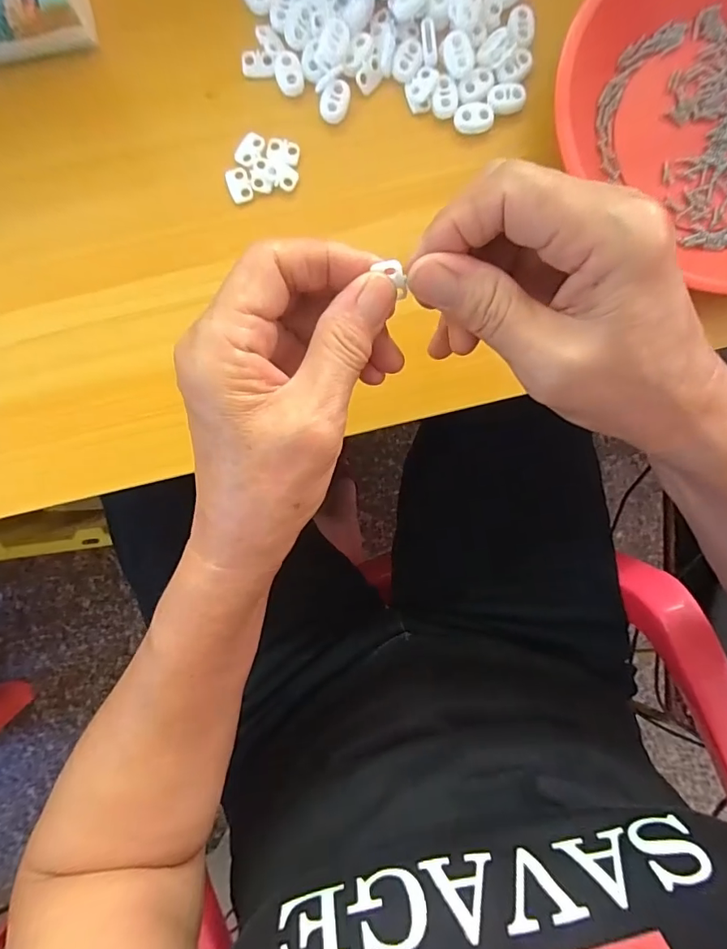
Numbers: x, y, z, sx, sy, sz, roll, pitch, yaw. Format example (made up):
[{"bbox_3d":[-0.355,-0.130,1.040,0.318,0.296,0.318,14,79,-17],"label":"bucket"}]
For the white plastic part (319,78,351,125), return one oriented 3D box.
[{"bbox_3d":[-0.016,-0.212,0.265,0.015,0.005,0.022,19,91,-3],"label":"white plastic part"}]

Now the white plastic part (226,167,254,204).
[{"bbox_3d":[-0.071,-0.165,0.265,0.012,0.004,0.019,-17,93,-2],"label":"white plastic part"}]

